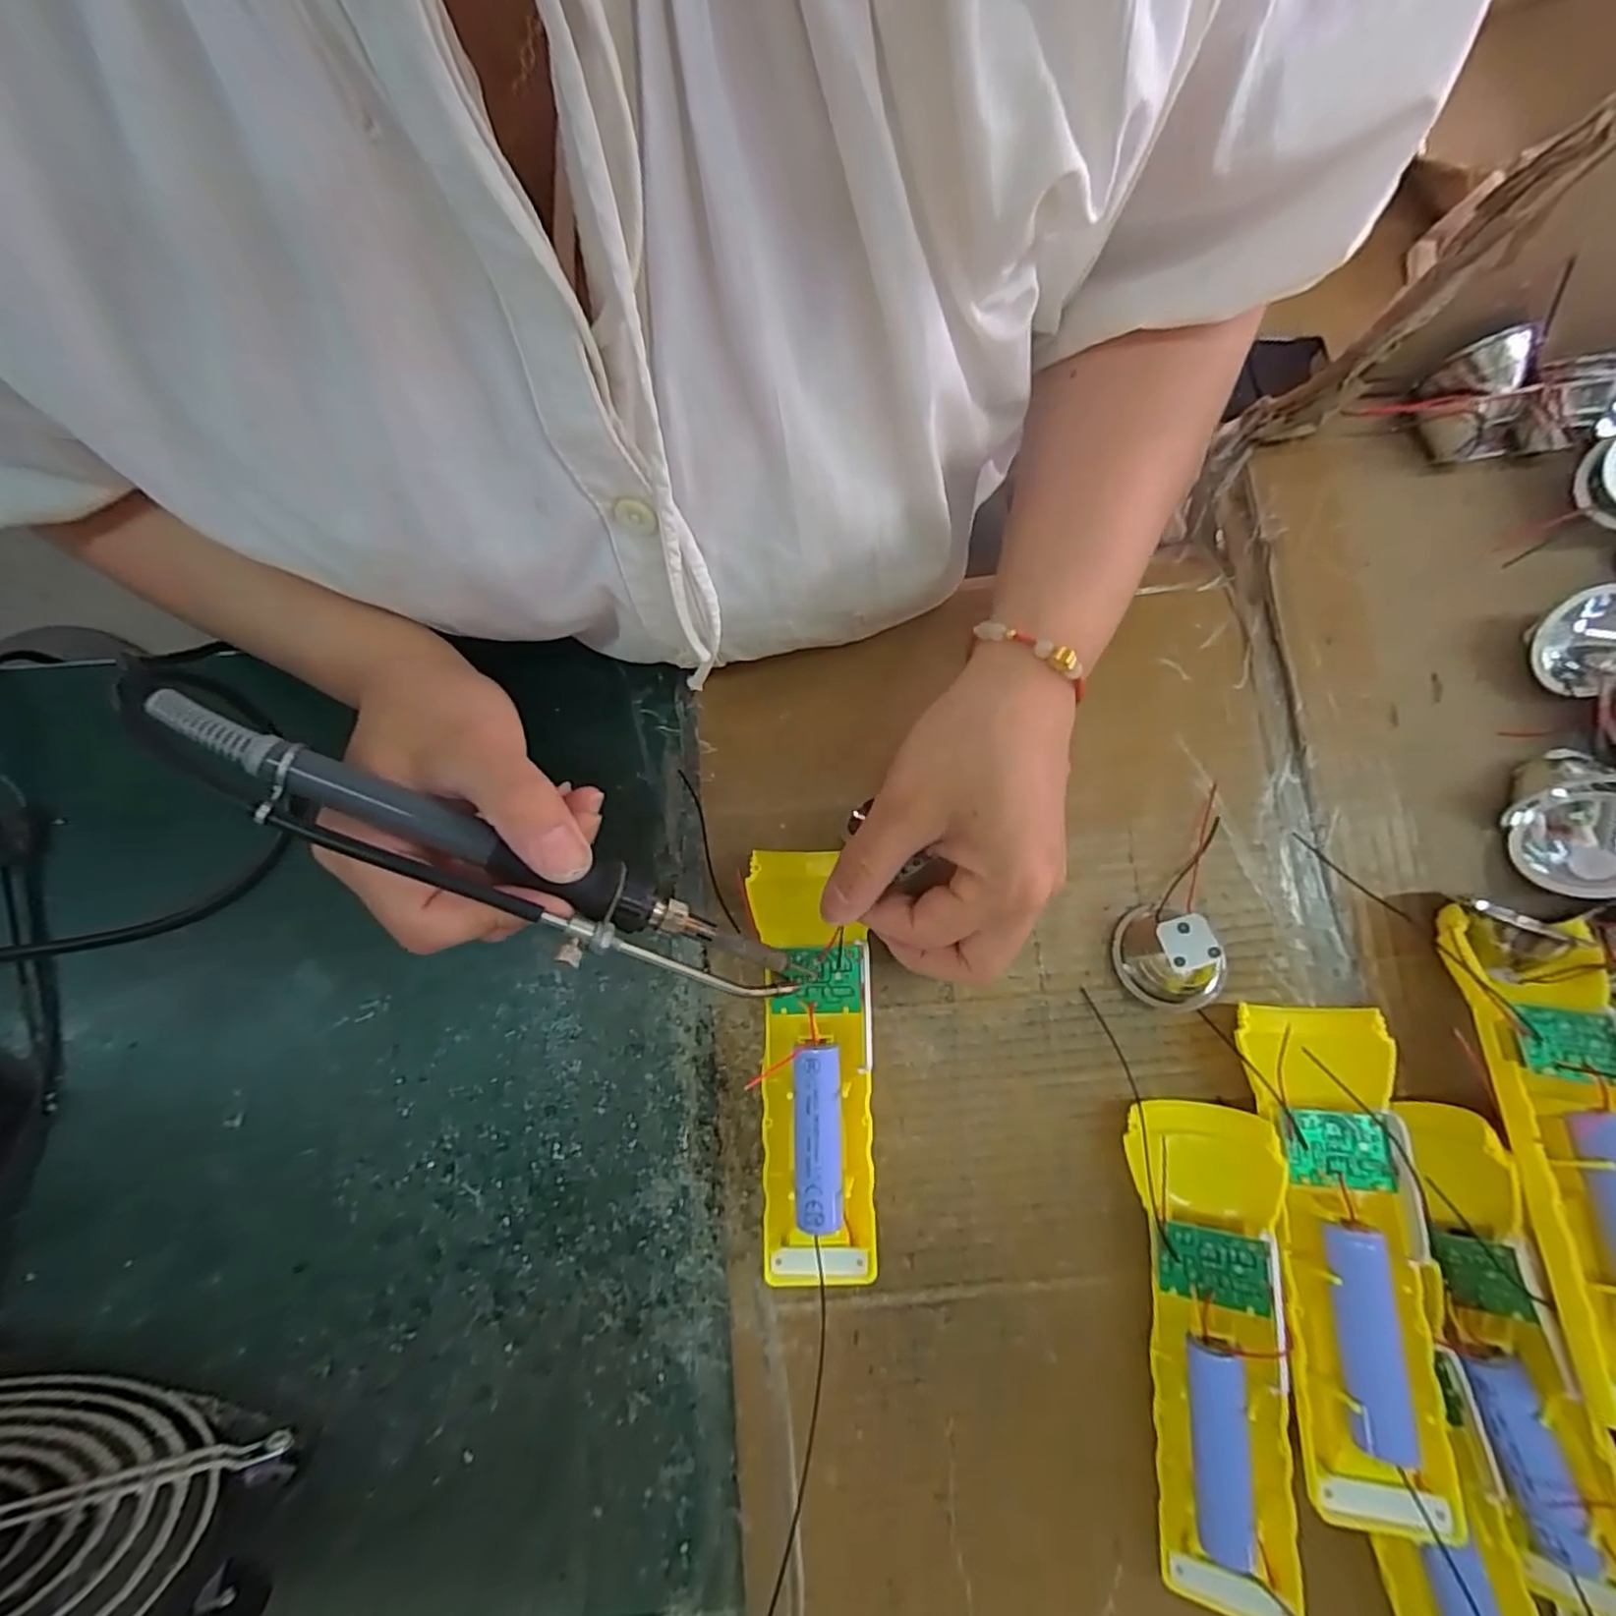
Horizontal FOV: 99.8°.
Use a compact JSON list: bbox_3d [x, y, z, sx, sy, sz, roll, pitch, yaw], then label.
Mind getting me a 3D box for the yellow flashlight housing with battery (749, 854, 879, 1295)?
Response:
[{"bbox_3d":[0.003,0.095,0.258,0.042,0.018,0.155,-4,81,0],"label":"yellow flashlight housing with battery"}]

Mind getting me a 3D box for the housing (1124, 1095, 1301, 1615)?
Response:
[{"bbox_3d":[0.146,0.189,0.242,0.044,0.028,0.153,-7,70,36],"label":"housing"}]

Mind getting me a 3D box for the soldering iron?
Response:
[{"bbox_3d":[-0.100,0.017,0.209,0.211,0.026,0.028,25,78,-13],"label":"soldering iron"}]

